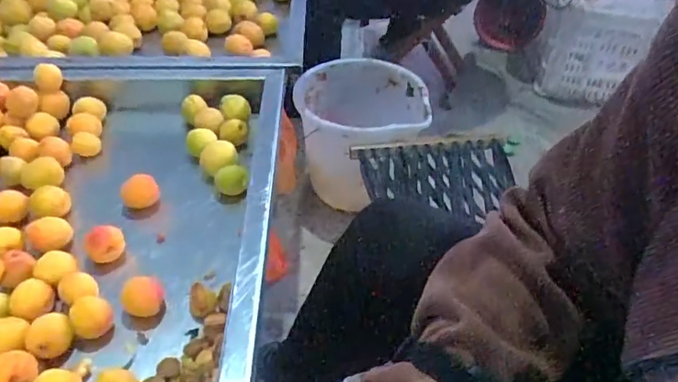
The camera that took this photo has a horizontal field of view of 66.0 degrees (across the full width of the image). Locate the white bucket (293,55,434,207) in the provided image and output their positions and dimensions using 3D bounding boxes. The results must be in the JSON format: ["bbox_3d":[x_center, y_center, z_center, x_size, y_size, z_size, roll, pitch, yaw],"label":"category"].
[{"bbox_3d":[0.053,-0.112,1.144,0.266,0.257,0.266,0,43,0],"label":"white bucket"}]

